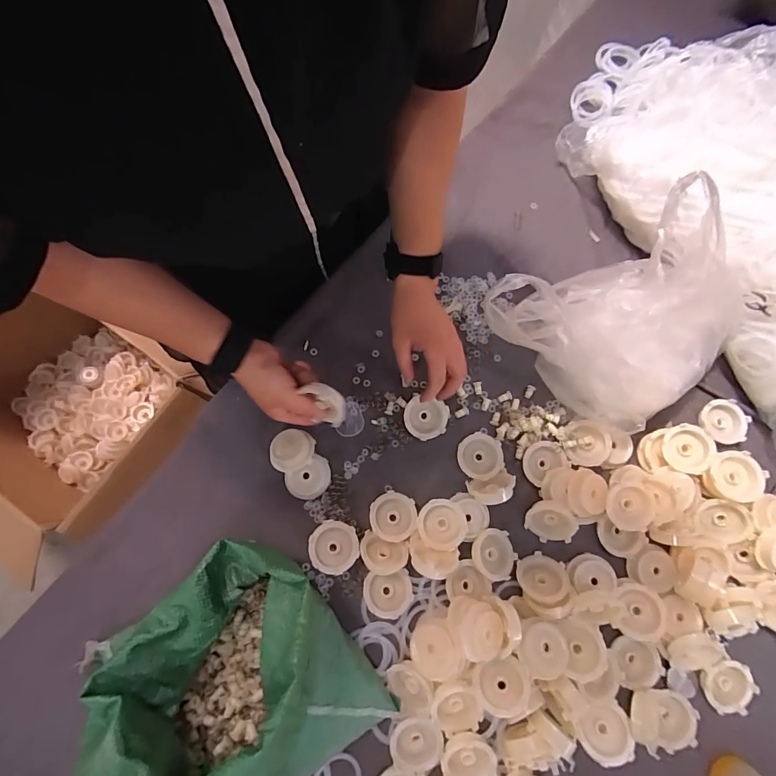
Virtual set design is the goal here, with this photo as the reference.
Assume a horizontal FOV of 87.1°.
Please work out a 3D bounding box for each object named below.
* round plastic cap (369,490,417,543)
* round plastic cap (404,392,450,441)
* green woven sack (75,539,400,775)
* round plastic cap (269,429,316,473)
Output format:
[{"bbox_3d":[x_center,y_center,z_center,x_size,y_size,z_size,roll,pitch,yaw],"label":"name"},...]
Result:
[{"bbox_3d":[0.006,0.149,0.476,0.053,0.022,0.054,0,78,0],"label":"round plastic cap"},{"bbox_3d":[0.046,0.037,0.497,0.053,0.025,0.052,0,78,-1],"label":"round plastic cap"},{"bbox_3d":[-0.143,0.281,0.367,0.224,0.157,0.232,-35,80,-8],"label":"green woven sack"},{"bbox_3d":[-0.115,0.075,0.487,0.053,0.022,0.048,-3,78,-1],"label":"round plastic cap"}]

